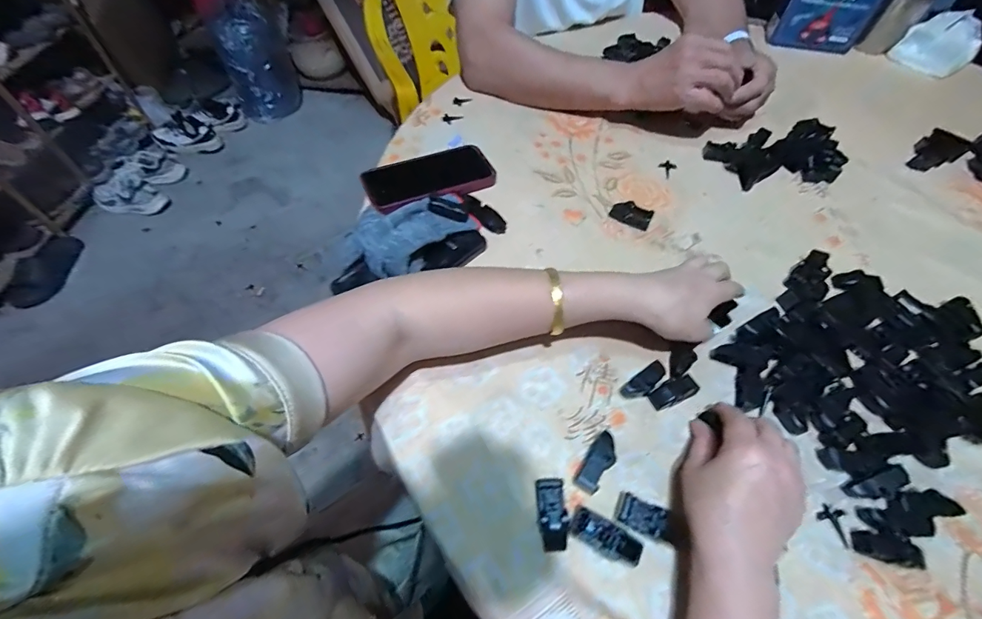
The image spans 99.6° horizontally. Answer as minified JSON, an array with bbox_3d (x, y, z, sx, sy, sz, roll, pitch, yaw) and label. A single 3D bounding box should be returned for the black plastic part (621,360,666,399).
[{"bbox_3d":[0.140,0.065,0.376,0.045,0.014,0.018,-31,53,-16],"label":"black plastic part"}]

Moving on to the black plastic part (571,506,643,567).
[{"bbox_3d":[0.085,0.170,0.309,0.049,0.020,0.022,28,59,16],"label":"black plastic part"}]

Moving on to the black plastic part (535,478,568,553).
[{"bbox_3d":[0.046,0.157,0.318,0.020,0.016,0.048,0,56,-3],"label":"black plastic part"}]

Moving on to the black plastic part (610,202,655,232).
[{"bbox_3d":[0.168,-0.113,0.497,0.047,0.014,0.025,30,59,17],"label":"black plastic part"}]

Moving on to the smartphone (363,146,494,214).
[{"bbox_3d":[-0.075,-0.165,0.514,0.157,0.013,0.085,-20,59,-15],"label":"smartphone"}]

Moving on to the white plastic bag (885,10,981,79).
[{"bbox_3d":[0.784,-0.467,0.721,0.092,0.065,0.107,-38,64,-22],"label":"white plastic bag"}]

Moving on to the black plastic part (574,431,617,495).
[{"bbox_3d":[0.086,0.125,0.338,0.020,0.021,0.045,35,61,19],"label":"black plastic part"}]

